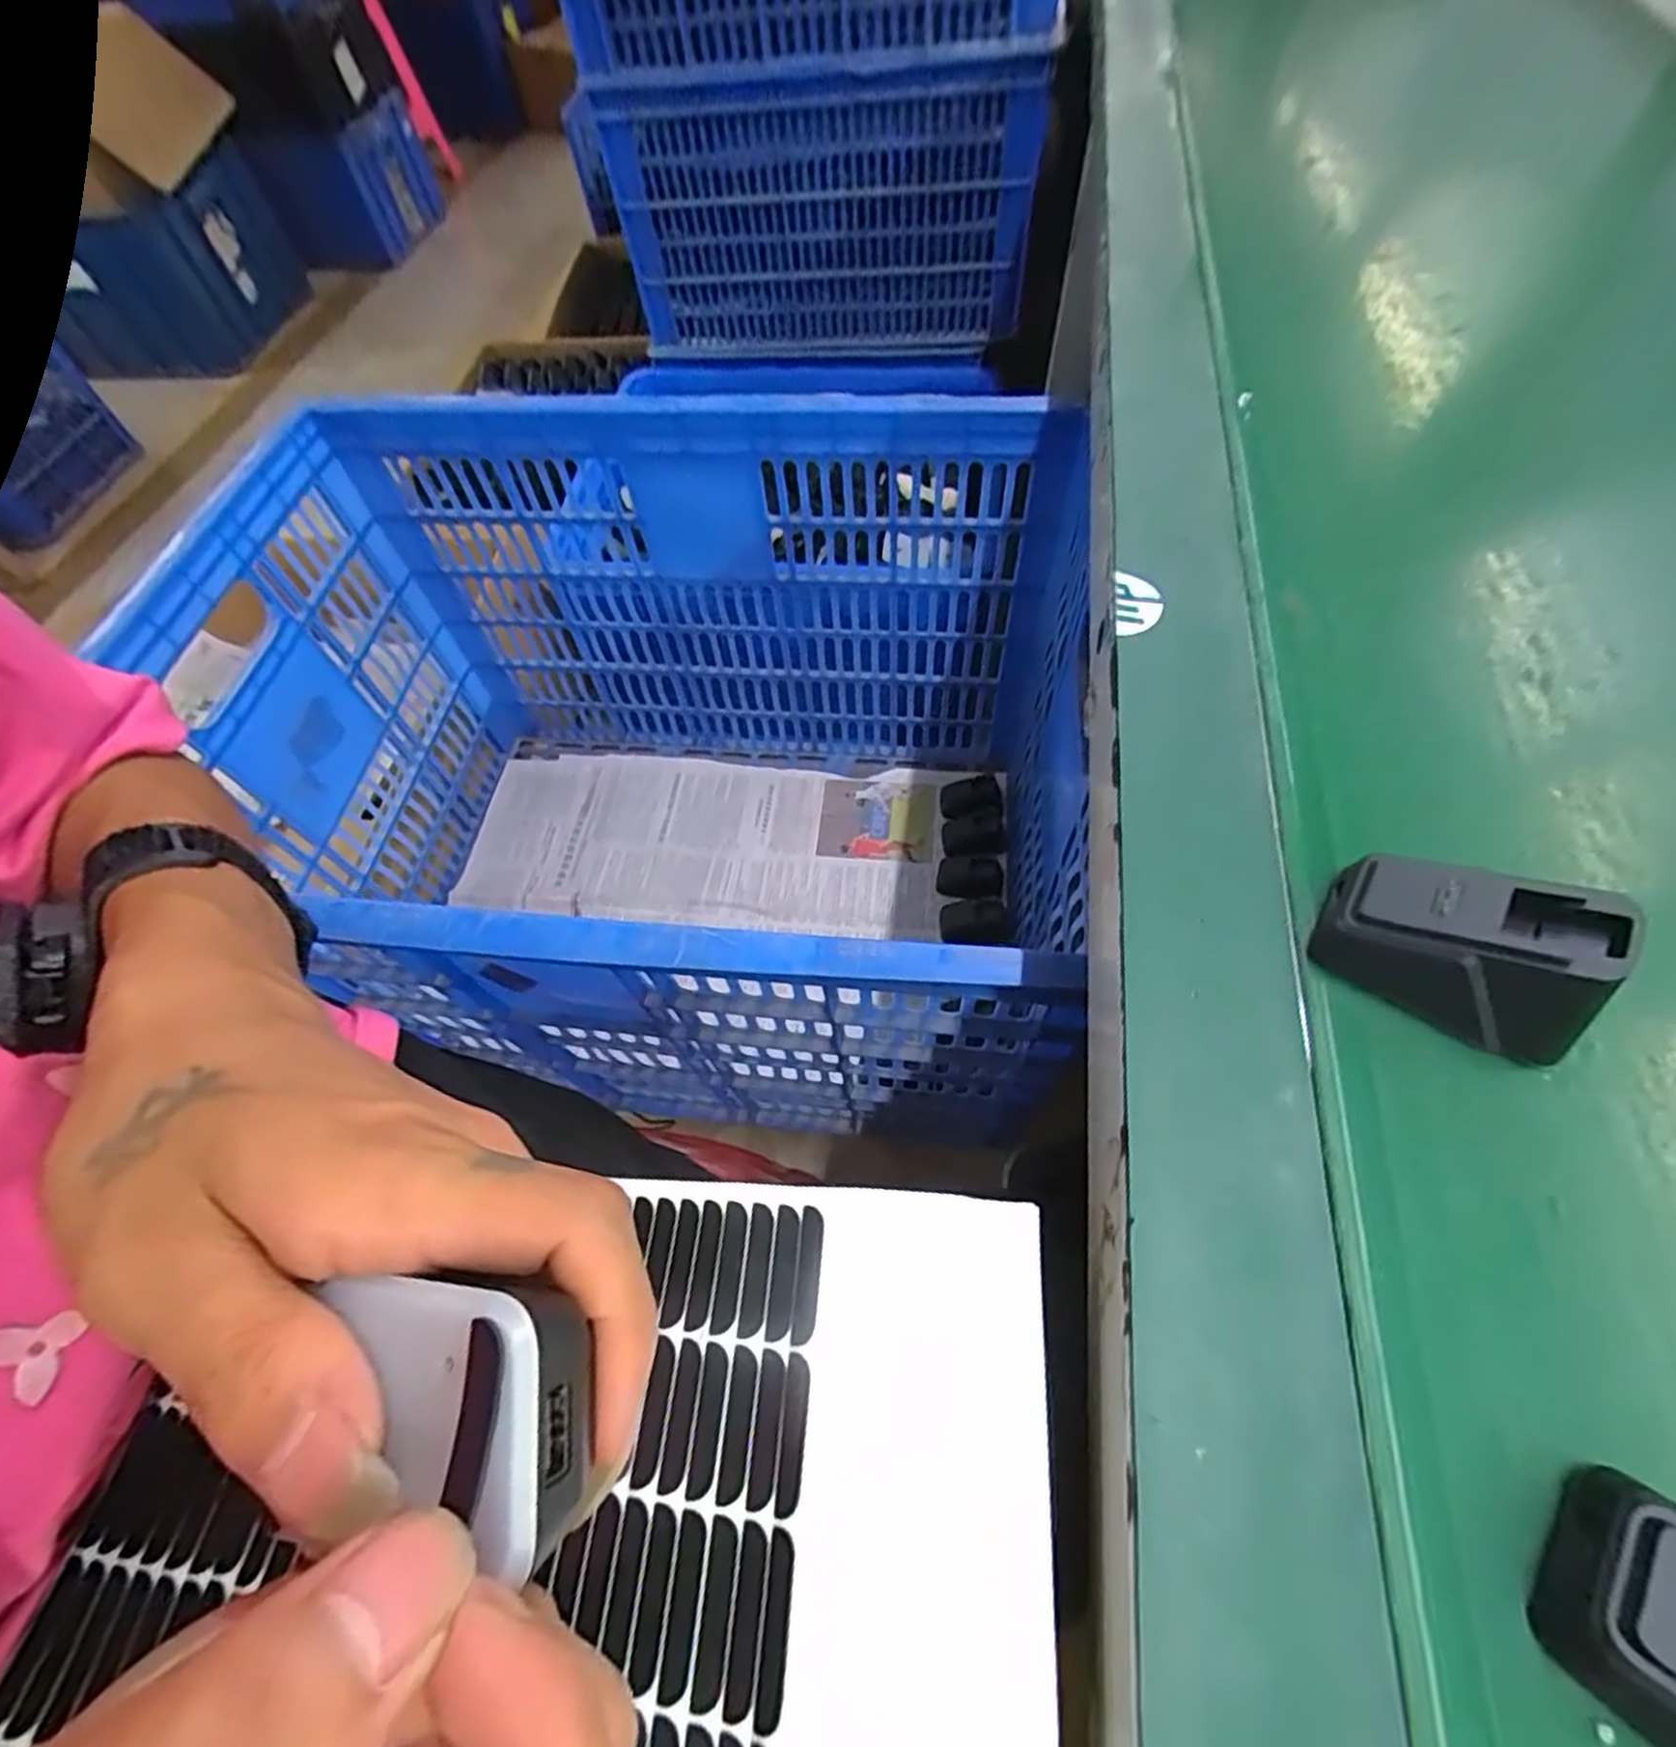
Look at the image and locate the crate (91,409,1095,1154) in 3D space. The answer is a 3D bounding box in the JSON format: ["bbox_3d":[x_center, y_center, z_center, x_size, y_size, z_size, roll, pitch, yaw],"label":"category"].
[{"bbox_3d":[-0.148,-0.072,0.652,0.640,0.400,0.470,4,60,7],"label":"crate"}]

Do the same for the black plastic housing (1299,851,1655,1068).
[{"bbox_3d":[0.181,0.020,0.219,0.063,0.042,0.035,36,68,22],"label":"black plastic housing"}]

